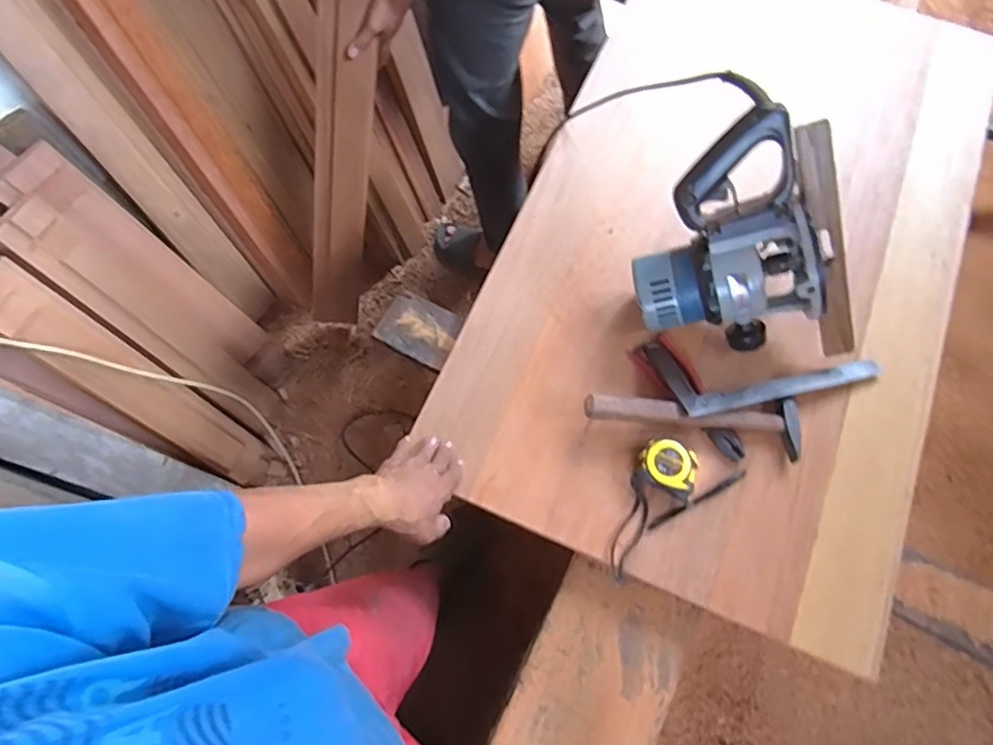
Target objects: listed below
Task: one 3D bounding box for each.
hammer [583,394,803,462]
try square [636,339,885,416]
[{"bbox_3d":[0.257,0.052,0.789,0.281,0.063,0.070,9,68,3],"label":"hammer"},{"bbox_3d":[0.360,-0.016,0.820,0.299,0.043,0.125,-13,69,-6],"label":"try square"}]

